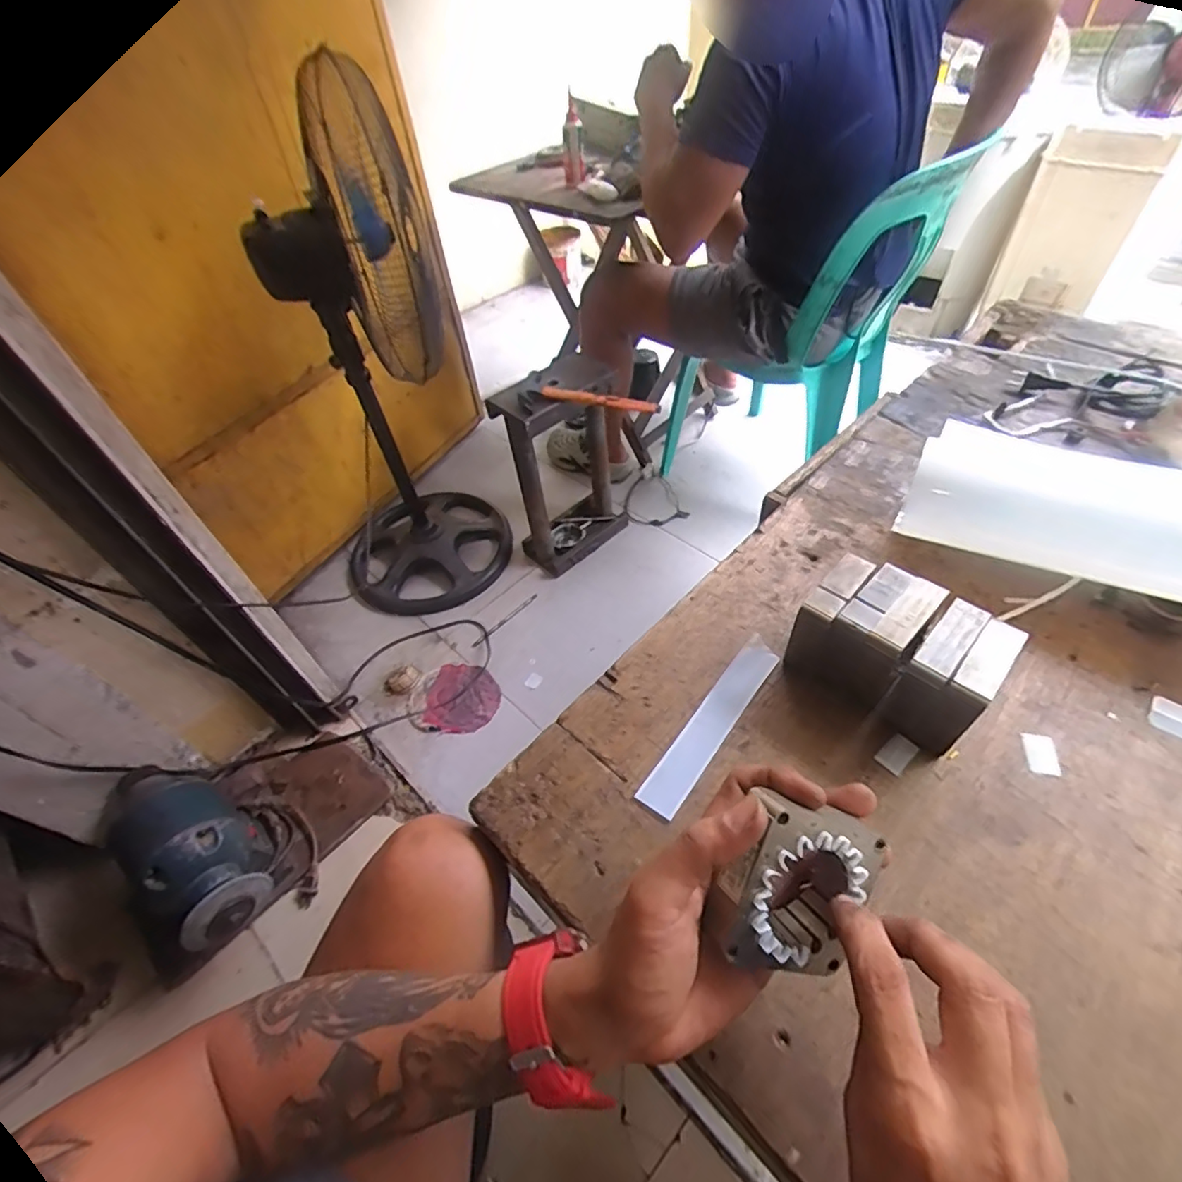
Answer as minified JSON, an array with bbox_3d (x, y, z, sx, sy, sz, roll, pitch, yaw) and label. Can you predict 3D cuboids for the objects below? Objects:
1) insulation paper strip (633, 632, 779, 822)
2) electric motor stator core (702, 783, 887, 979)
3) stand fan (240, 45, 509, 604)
[{"bbox_3d":[0.092,0.098,0.425,0.029,0.006,0.158,31,61,24],"label":"insulation paper strip"},{"bbox_3d":[0.097,0.140,0.275,0.074,0.076,0.030,-65,24,0],"label":"electric motor stator core"},{"bbox_3d":[-0.447,-0.385,1.156,0.378,0.937,0.432,-29,52,-17],"label":"stand fan"}]

